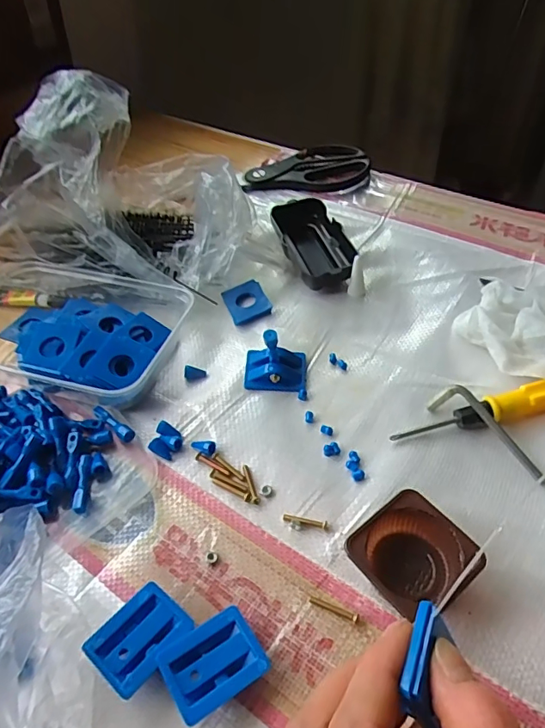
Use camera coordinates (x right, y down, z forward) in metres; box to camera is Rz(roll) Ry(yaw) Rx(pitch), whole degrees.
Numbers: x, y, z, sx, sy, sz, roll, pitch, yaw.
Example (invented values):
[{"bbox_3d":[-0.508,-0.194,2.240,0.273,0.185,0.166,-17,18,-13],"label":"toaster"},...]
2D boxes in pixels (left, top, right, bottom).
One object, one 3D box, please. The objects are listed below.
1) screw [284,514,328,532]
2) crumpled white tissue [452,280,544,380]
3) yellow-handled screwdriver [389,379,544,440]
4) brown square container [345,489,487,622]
[{"bbox_3d":[0.019,0.091,0.291,0.027,0.004,0.006,10,50,14],"label":"screw"},{"bbox_3d":[0.174,-0.021,0.347,0.050,0.047,0.093,-16,49,-9],"label":"crumpled white tissue"},{"bbox_3d":[0.148,0.029,0.323,0.140,0.021,0.018,-13,49,-6],"label":"yellow-handled screwdriver"},{"bbox_3d":[0.073,0.103,0.262,0.053,0.024,0.053,-32,53,-21],"label":"brown square container"}]

